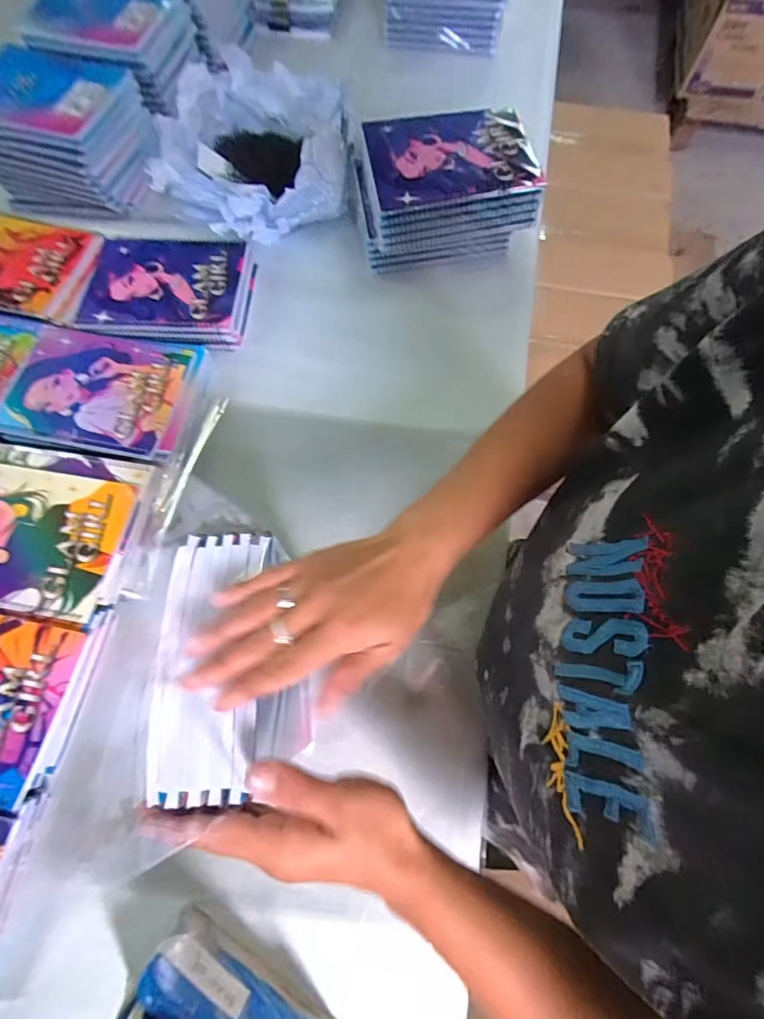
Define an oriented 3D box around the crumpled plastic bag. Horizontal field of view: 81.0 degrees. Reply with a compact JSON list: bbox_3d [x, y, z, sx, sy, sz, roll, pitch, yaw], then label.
[{"bbox_3d":[-0.187,-0.504,0.633,0.267,0.087,0.245,0,69,0],"label":"crumpled plastic bag"}]

